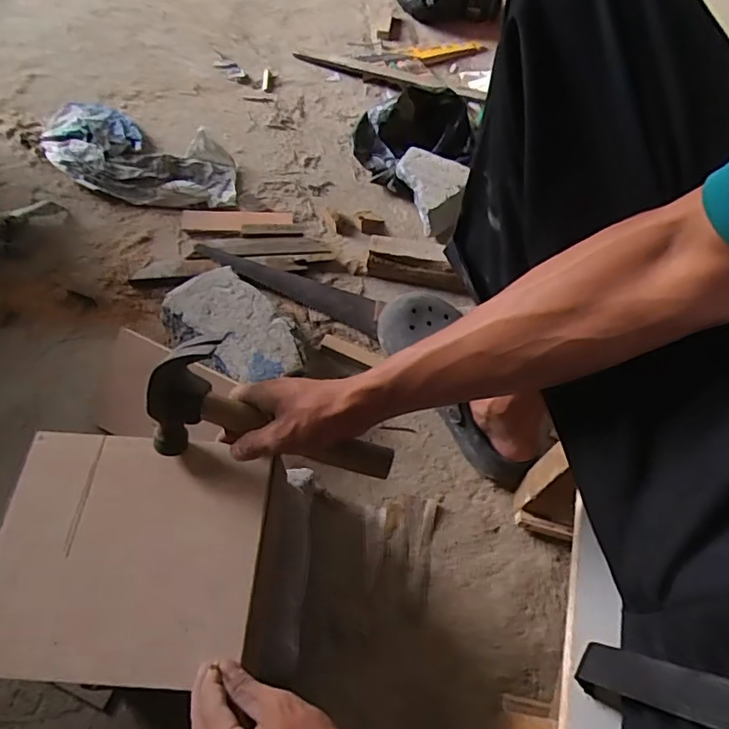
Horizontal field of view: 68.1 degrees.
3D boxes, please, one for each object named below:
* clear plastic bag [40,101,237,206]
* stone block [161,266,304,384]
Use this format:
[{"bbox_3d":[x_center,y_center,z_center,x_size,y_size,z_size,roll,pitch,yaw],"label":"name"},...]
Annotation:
[{"bbox_3d":[-0.395,-0.365,0.927,0.384,0.050,0.184,21,62,8],"label":"clear plastic bag"},{"bbox_3d":[-0.169,-0.039,0.736,0.207,0.070,0.119,37,64,18],"label":"stone block"}]

